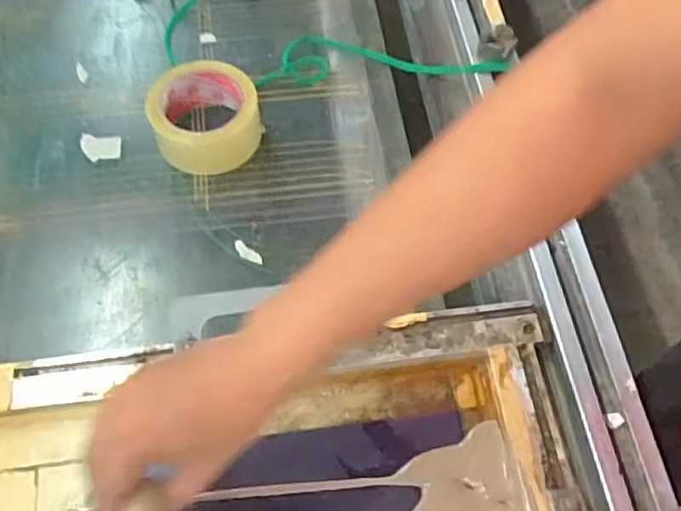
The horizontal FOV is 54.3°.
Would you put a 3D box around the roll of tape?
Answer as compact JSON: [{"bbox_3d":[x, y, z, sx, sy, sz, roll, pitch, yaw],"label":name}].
[{"bbox_3d":[-0.128,-0.133,0.640,0.101,0.053,0.096,1,62,-2],"label":"roll of tape"}]

